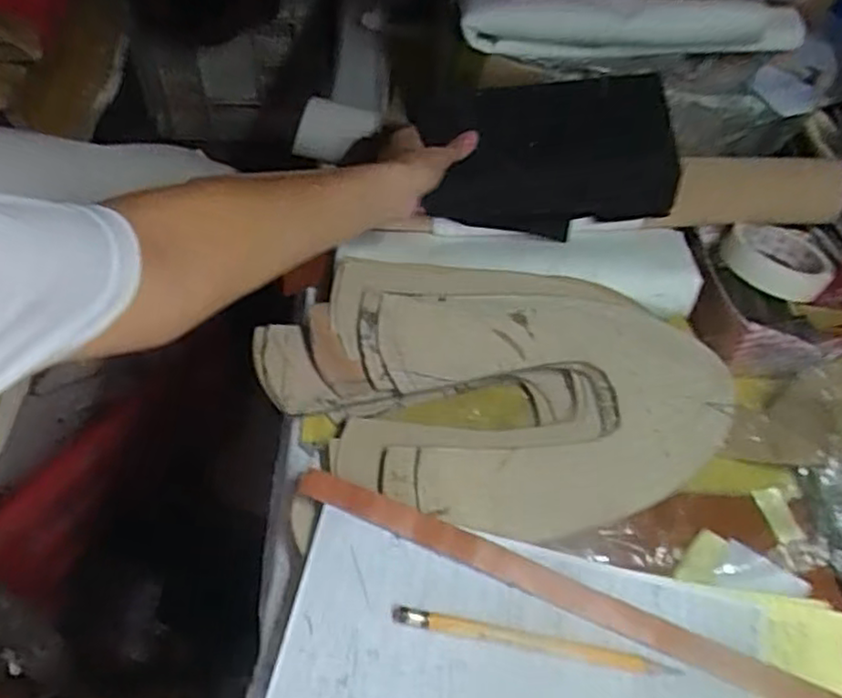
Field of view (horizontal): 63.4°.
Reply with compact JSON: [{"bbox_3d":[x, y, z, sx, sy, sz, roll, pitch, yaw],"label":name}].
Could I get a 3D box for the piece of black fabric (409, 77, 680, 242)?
[{"bbox_3d":[0.115,-0.185,0.634,0.226,0.040,0.152,-5,78,-3],"label":"piece of black fabric"}]

